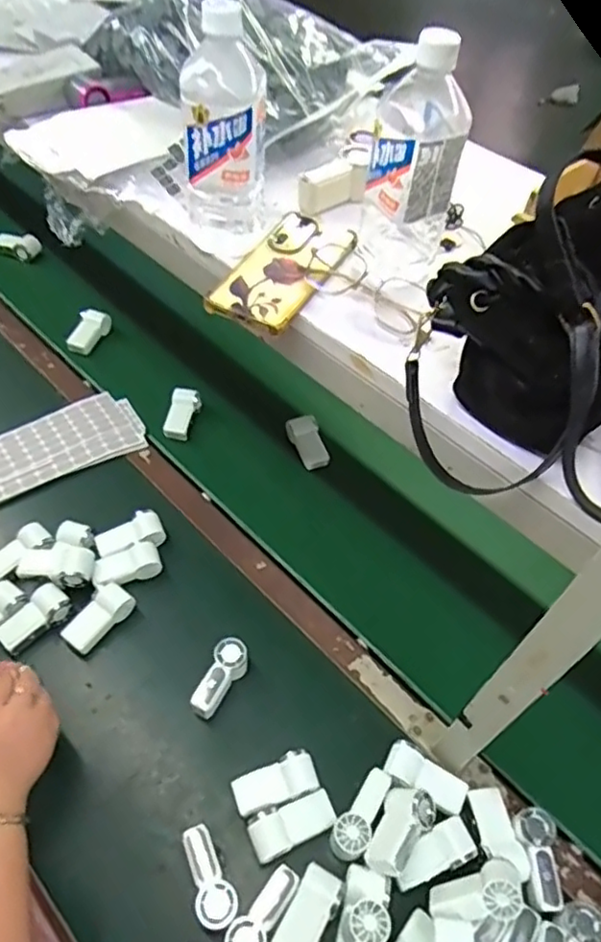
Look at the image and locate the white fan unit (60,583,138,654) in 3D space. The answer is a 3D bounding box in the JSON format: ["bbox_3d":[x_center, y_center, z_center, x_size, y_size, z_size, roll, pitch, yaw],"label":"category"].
[{"bbox_3d":[-0.266,0.195,0.842,0.047,0.030,0.093,37,59,22],"label":"white fan unit"}]

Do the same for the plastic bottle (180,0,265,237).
[{"bbox_3d":[-0.065,-0.285,0.554,0.071,0.191,0.056,3,53,-1],"label":"plastic bottle"}]

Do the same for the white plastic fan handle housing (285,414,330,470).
[{"bbox_3d":[0.012,-0.047,1.098,0.050,0.045,0.091,-16,55,-15],"label":"white plastic fan handle housing"}]

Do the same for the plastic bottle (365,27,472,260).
[{"bbox_3d":[0.098,-0.266,0.536,0.074,0.173,0.086,11,53,5],"label":"plastic bottle"}]

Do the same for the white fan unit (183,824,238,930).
[{"bbox_3d":[-0.098,0.434,0.683,0.039,0.036,0.096,-17,56,-16],"label":"white fan unit"}]

